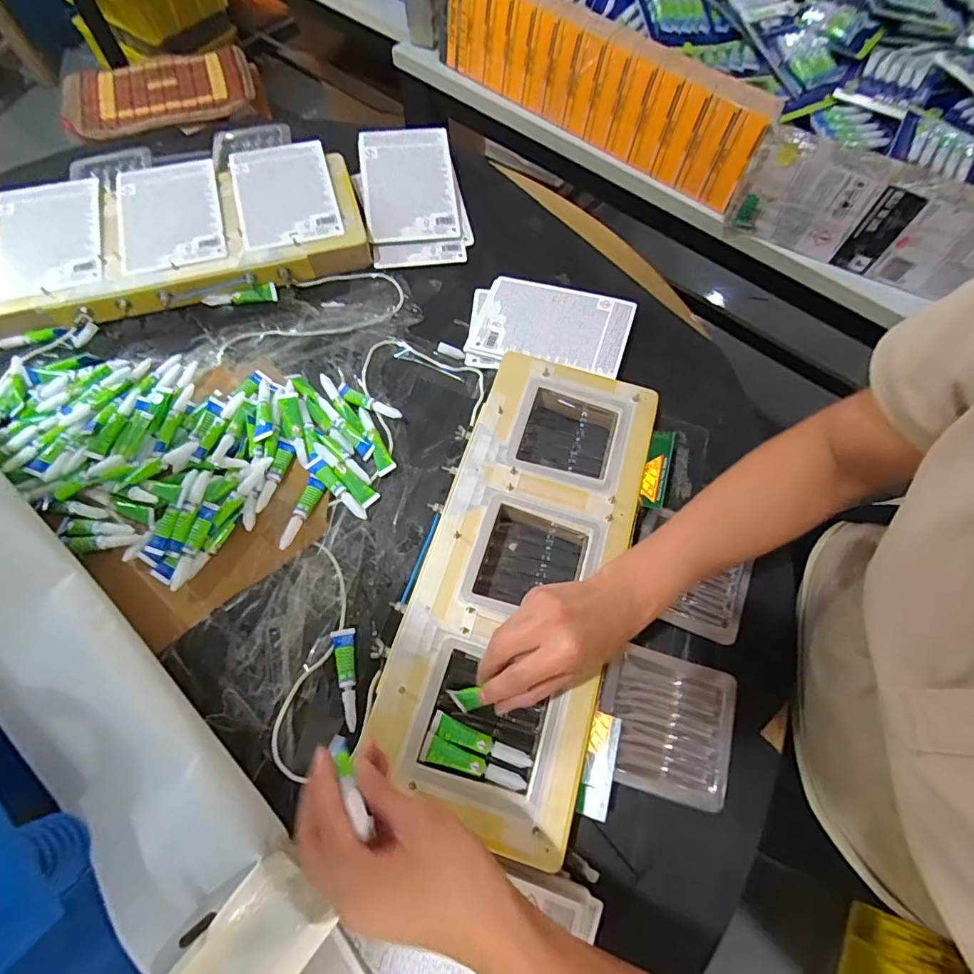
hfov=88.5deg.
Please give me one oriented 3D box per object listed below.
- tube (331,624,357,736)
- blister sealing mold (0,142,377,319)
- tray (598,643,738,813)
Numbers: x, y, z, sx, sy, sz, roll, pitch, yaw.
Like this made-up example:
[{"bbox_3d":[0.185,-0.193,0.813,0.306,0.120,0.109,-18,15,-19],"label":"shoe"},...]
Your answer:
[{"bbox_3d":[-0.120,0.164,0.430,0.018,0.007,0.083,-12,66,-6],"label":"tube"},{"bbox_3d":[-0.368,-0.306,0.602,0.430,0.043,0.190,-15,67,-7],"label":"blister sealing mold"},{"bbox_3d":[0.146,0.192,0.407,0.105,0.022,0.103,16,66,6],"label":"tray"}]

